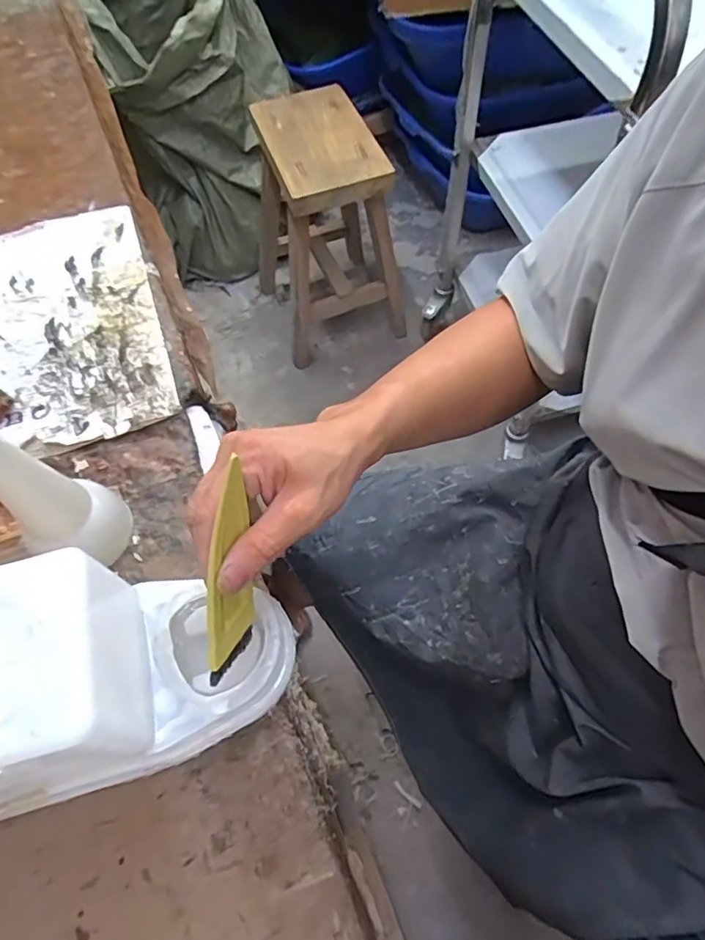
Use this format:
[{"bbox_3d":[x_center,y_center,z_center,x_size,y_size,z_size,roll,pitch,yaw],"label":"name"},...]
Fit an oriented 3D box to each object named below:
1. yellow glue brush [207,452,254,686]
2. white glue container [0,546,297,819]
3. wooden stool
[{"bbox_3d":[-0.065,0.059,0.316,0.006,0.127,0.032,21,25,34],"label":"yellow glue brush"},{"bbox_3d":[-0.137,0.111,0.321,0.192,0.119,0.103,-17,61,-9],"label":"white glue container"},{"bbox_3d":[-0.049,-0.516,1.263,0.288,0.475,0.307,-19,61,-9],"label":"wooden stool"}]

